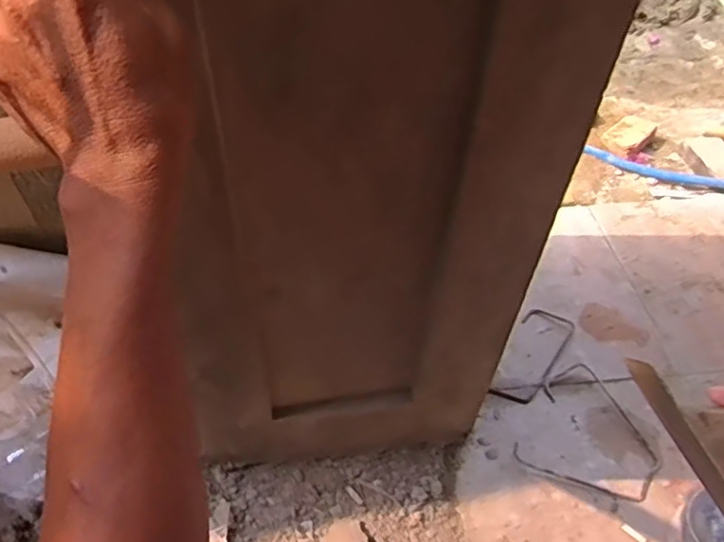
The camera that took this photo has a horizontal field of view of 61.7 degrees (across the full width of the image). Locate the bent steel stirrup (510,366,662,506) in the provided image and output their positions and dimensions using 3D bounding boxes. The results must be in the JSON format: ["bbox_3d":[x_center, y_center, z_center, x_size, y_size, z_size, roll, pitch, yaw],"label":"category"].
[{"bbox_3d":[0.332,0.232,0.864,0.177,0.013,0.193,27,57,18],"label":"bent steel stirrup"}]

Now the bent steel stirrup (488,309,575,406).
[{"bbox_3d":[0.263,0.130,0.945,0.075,0.009,0.191,30,55,20],"label":"bent steel stirrup"}]

